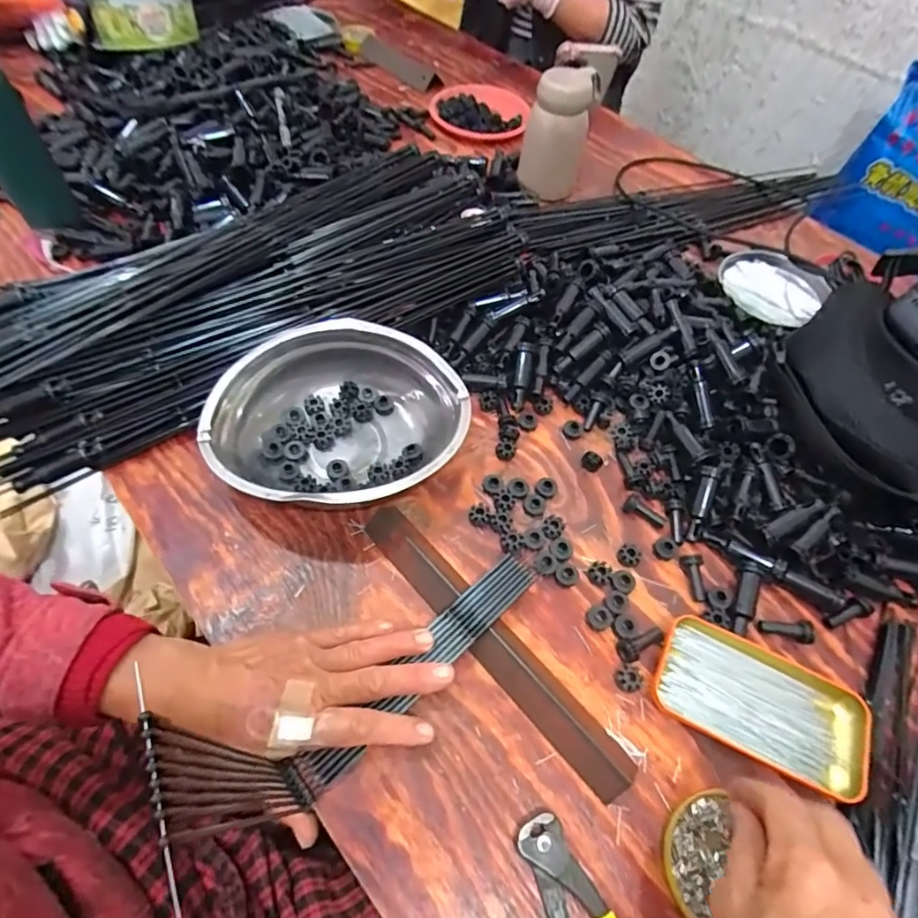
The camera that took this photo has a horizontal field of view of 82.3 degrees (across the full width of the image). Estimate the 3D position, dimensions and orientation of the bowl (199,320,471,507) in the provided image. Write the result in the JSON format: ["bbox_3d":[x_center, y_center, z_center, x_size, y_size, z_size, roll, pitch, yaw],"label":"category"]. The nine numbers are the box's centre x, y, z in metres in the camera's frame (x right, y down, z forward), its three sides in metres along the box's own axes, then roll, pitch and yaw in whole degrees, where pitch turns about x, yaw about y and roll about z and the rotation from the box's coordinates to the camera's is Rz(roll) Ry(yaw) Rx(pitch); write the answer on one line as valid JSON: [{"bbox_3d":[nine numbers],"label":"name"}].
[{"bbox_3d":[-0.102,-0.031,0.460,0.218,0.066,0.184,0,58,-4],"label":"bowl"}]

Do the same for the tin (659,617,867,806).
[{"bbox_3d":[0.219,0.180,0.385,0.146,0.020,0.079,25,60,11],"label":"tin"}]

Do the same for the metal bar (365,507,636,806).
[{"bbox_3d":[0.020,0.133,0.397,0.033,0.029,0.263,-36,67,-23],"label":"metal bar"}]

